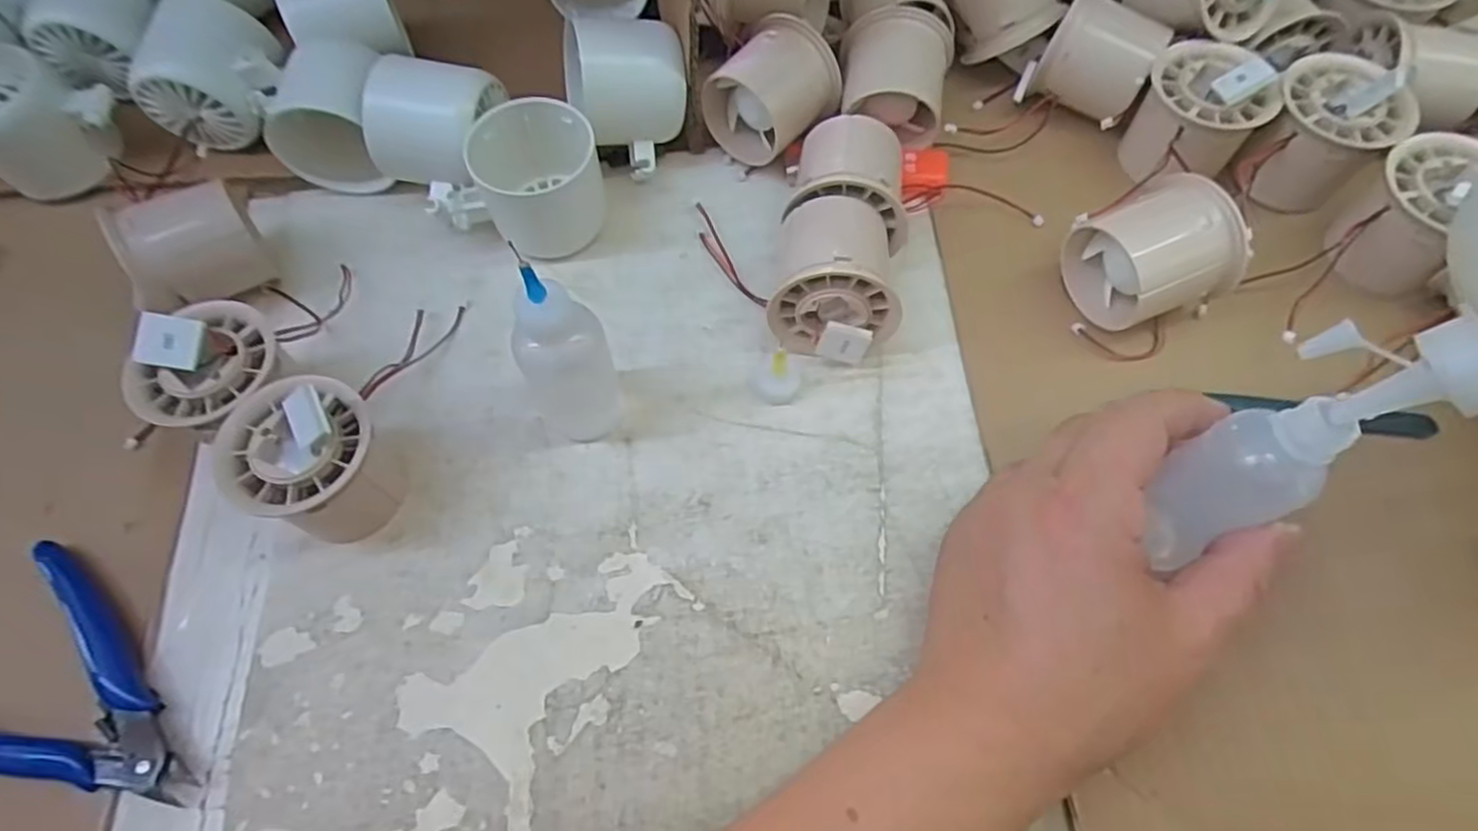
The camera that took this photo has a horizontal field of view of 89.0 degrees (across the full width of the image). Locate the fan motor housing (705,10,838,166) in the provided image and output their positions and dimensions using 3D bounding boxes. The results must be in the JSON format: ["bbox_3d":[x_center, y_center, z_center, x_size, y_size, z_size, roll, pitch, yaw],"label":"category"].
[{"bbox_3d":[0.017,-0.161,0.377,0.057,0.052,0.049,-40,70,-15],"label":"fan motor housing"}]

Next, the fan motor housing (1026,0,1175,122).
[{"bbox_3d":[0.182,-0.177,0.382,0.049,0.046,0.051,35,71,17],"label":"fan motor housing"}]

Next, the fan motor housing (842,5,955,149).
[{"bbox_3d":[0.078,-0.169,0.379,0.052,0.047,0.050,10,66,7],"label":"fan motor housing"}]

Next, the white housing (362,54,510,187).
[{"bbox_3d":[-0.145,-0.140,0.366,0.053,0.057,0.052,11,66,8],"label":"white housing"}]

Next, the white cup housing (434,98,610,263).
[{"bbox_3d":[-0.102,-0.110,0.360,0.073,0.049,0.054,-37,69,-14],"label":"white cup housing"}]

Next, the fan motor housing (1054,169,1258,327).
[{"bbox_3d":[0.177,-0.068,0.326,0.050,0.052,0.053,-21,66,-7],"label":"fan motor housing"}]

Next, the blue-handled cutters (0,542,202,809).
[{"bbox_3d":[-0.246,0.108,0.279,0.117,0.021,0.077,23,68,13],"label":"blue-handled cutters"}]

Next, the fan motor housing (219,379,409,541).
[{"bbox_3d":[-0.168,0.019,0.298,0.053,0.055,0.056,12,66,8],"label":"fan motor housing"}]

